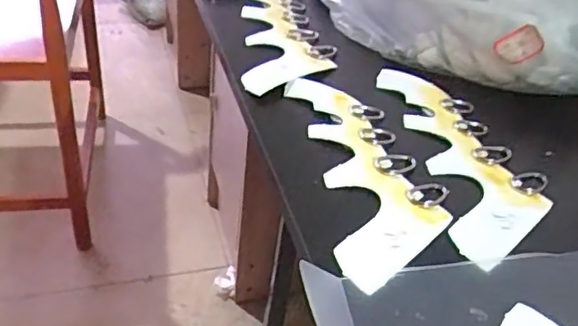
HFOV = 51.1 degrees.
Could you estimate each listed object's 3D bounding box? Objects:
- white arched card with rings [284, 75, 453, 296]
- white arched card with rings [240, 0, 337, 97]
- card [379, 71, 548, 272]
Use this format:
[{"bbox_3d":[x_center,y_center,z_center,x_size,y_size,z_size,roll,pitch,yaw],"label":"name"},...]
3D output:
[{"bbox_3d":[0.055,-0.001,0.436,0.084,0.004,0.212,-4,40,-13],"label":"white arched card with rings"},{"bbox_3d":[-0.008,-0.135,0.590,0.082,0.009,0.226,0,39,-9],"label":"white arched card with rings"},{"bbox_3d":[0.132,-0.007,0.455,0.083,0.011,0.211,-4,40,-13],"label":"card"}]

